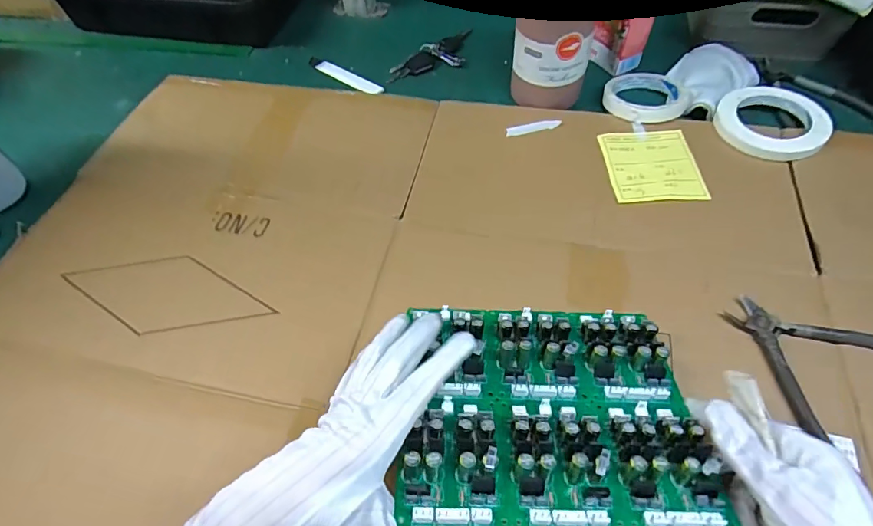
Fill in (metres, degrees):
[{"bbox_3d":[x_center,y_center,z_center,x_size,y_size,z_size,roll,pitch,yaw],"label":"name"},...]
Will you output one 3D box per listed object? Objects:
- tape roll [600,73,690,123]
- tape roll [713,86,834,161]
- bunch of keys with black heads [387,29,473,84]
[{"bbox_3d":[0.256,-0.206,0.577,0.094,0.016,0.092,-2,55,3],"label":"tape roll"},{"bbox_3d":[0.386,-0.164,0.537,0.109,0.020,0.111,-2,55,3],"label":"tape roll"},{"bbox_3d":[-0.002,-0.295,0.669,0.148,0.018,0.058,-27,58,-14],"label":"bunch of keys with black heads"}]

